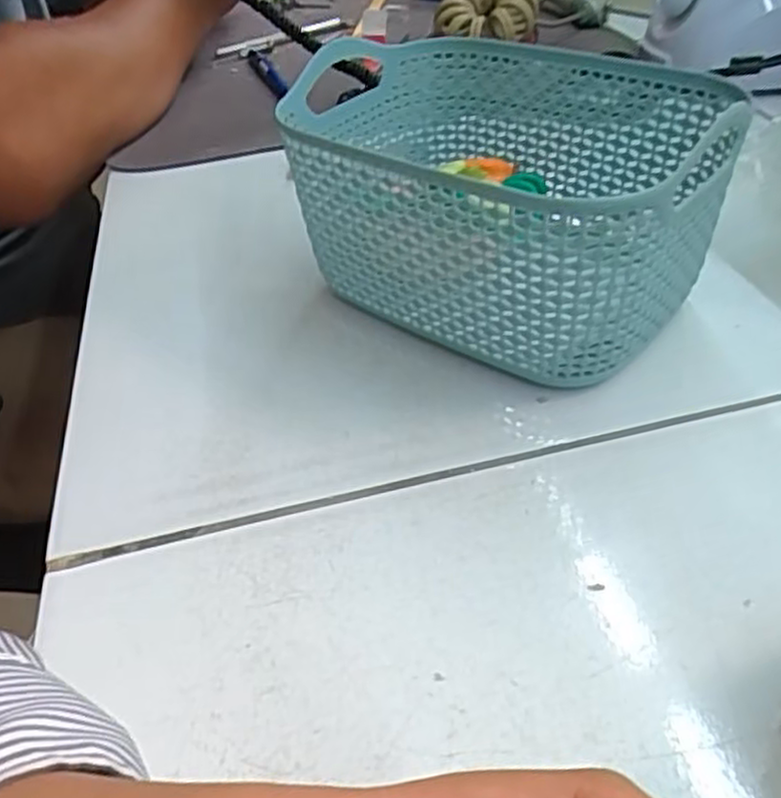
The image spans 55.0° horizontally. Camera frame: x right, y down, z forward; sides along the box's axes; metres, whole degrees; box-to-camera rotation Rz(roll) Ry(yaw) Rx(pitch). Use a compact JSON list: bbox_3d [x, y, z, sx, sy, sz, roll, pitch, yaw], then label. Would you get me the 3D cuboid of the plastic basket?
[{"bbox_3d":[0.043,-0.079,0.308,0.160,0.085,0.120,22,49,30],"label":"plastic basket"}]

